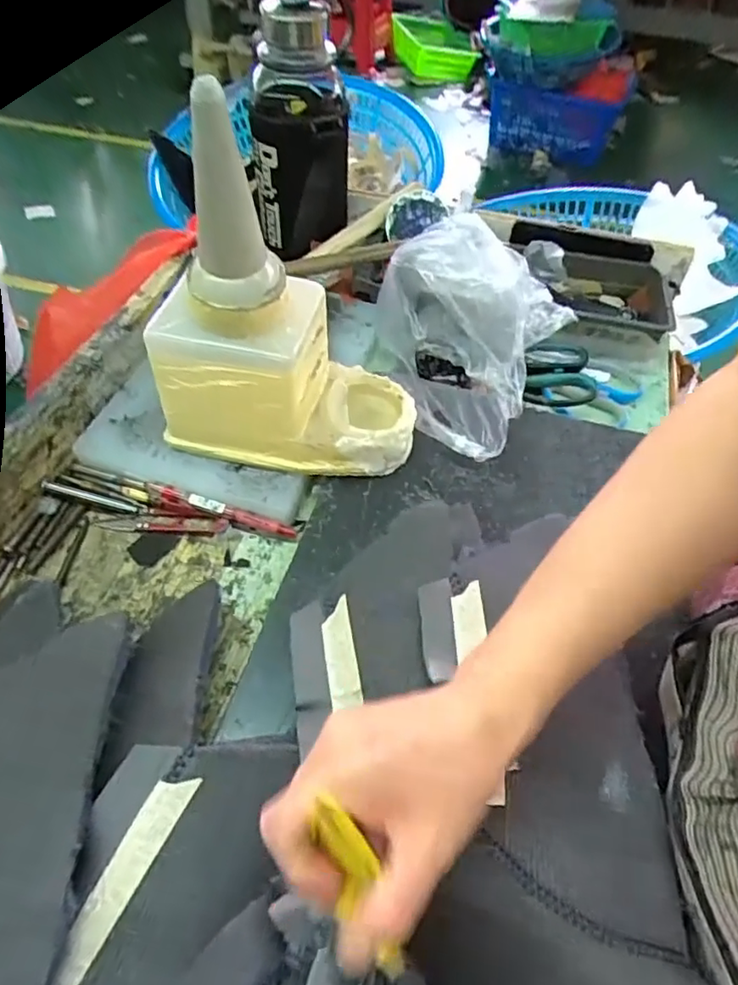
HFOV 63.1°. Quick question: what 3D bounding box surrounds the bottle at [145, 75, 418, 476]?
[{"bbox_3d":[-0.059,-0.130,0.455,0.201,0.271,0.104,12,53,6],"label":"bottle"}]

